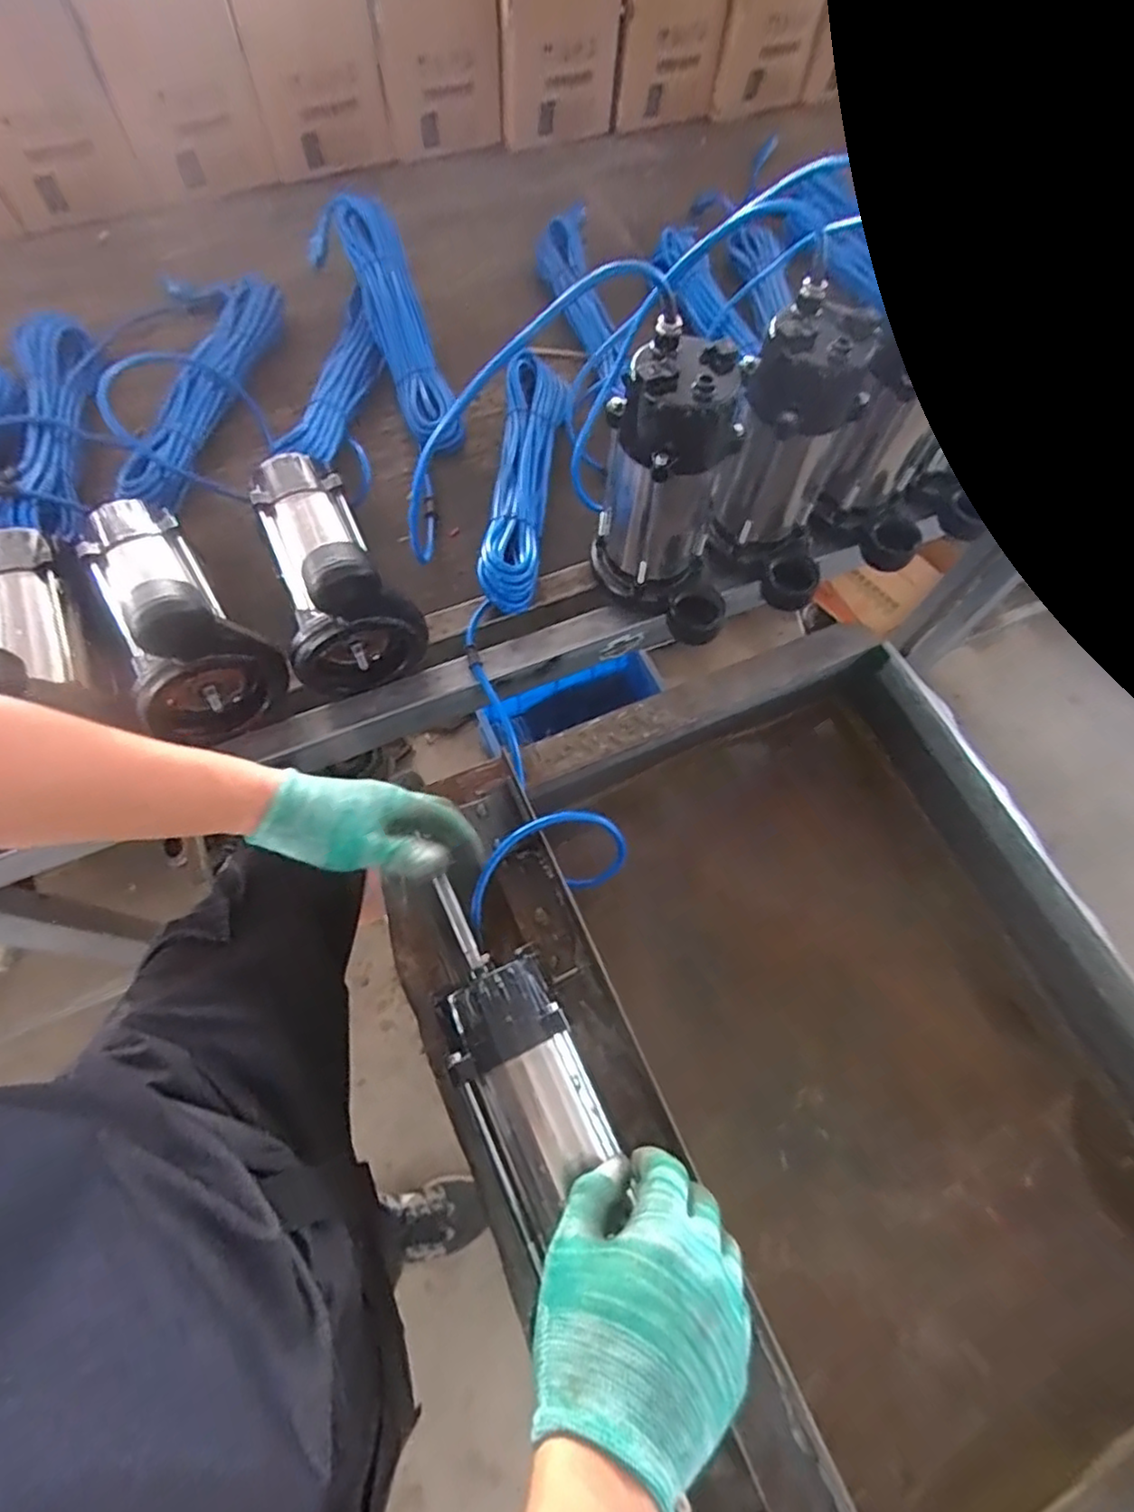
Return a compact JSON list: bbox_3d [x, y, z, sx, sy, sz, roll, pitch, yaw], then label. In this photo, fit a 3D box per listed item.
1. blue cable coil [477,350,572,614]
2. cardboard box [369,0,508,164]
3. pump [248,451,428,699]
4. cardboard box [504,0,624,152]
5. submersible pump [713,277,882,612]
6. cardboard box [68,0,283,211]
[{"bbox_3d":[-0.045,-0.315,0.721,0.073,0.061,0.351,4,67,-1],"label":"blue cable coil"},{"bbox_3d":[-0.233,-1.104,0.940,0.190,0.236,0.361,-25,71,-13],"label":"cardboard box"},{"bbox_3d":[-0.242,-0.191,0.604,0.119,0.159,0.233,-29,72,-14],"label":"pump"},{"bbox_3d":[-0.027,-1.154,0.983,0.179,0.224,0.284,-8,68,-6],"label":"cardboard box"},{"bbox_3d":[0.210,-0.265,0.603,0.122,0.222,0.130,11,67,2],"label":"submersible pump"},{"bbox_3d":[-0.567,-0.996,0.873,0.173,0.238,0.356,-24,71,-12],"label":"cardboard box"}]

